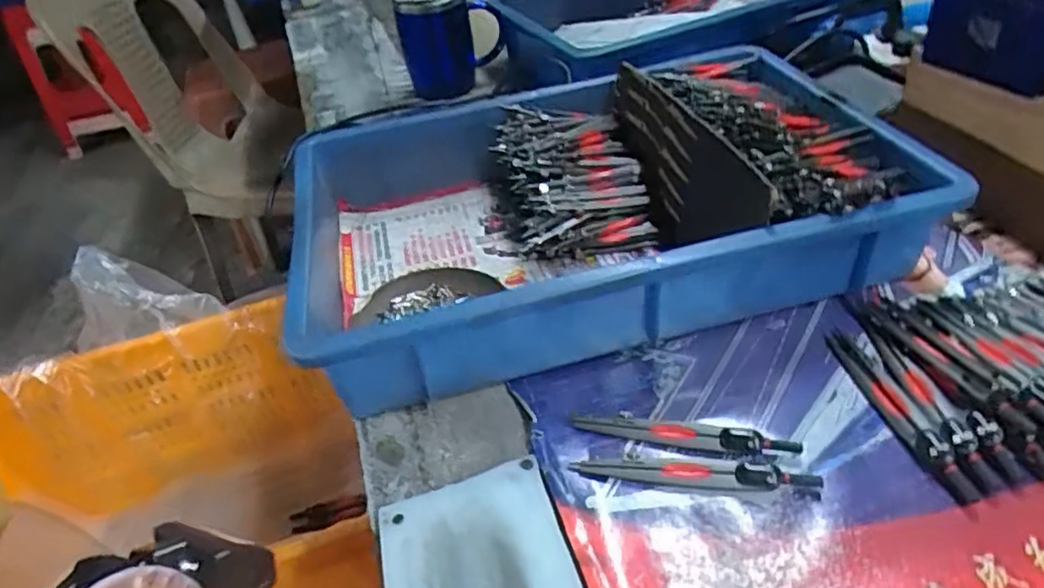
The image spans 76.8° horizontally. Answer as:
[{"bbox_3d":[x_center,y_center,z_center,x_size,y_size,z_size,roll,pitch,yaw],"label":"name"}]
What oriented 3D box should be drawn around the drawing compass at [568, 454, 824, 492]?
[{"bbox_3d":[0.094,0.098,0.364,0.130,0.005,0.017,2,41,12],"label":"drawing compass"}]

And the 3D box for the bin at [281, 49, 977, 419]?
[{"bbox_3d":[0.052,-0.082,0.518,0.434,0.084,0.308,-13,40,-6],"label":"bin"}]

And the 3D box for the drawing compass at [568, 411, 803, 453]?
[{"bbox_3d":[0.091,0.080,0.381,0.127,0.006,0.016,4,41,15],"label":"drawing compass"}]

